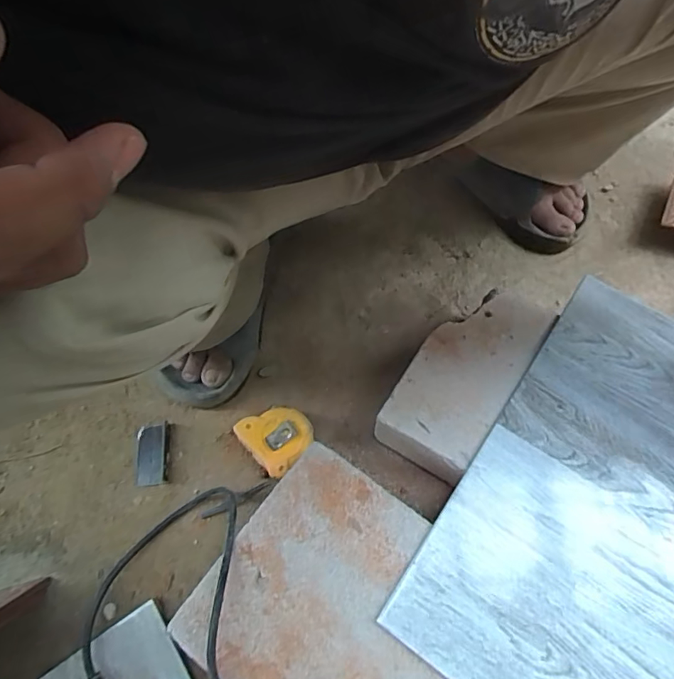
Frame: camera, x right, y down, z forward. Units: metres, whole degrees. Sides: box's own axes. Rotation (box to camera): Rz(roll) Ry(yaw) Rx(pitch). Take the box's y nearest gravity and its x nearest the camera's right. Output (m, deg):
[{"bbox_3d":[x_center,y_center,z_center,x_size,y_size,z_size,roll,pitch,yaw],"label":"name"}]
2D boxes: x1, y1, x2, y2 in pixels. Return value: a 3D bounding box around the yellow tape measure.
[{"bbox_3d":[-0.062,0.103,0.538,0.063,0.038,0.068,-41,70,-16],"label":"yellow tape measure"}]

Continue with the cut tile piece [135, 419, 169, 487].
[{"bbox_3d":[-0.197,0.122,0.545,0.037,0.008,0.066,-9,66,-4],"label":"cut tile piece"}]

